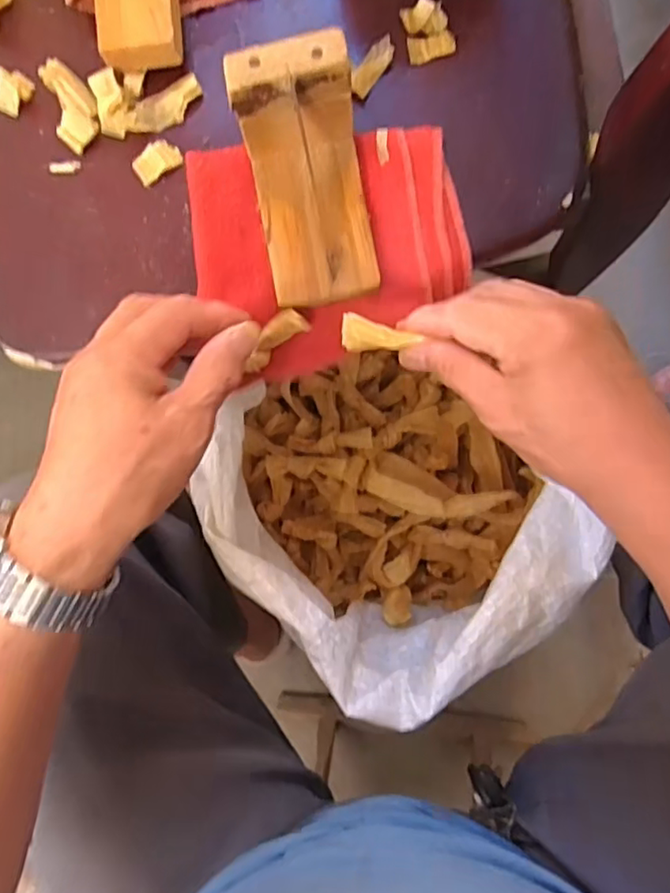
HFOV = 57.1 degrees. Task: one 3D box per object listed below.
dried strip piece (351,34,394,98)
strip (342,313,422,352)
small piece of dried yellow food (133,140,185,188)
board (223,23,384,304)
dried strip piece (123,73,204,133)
[{"bbox_3d":[0.021,-0.227,0.368,0.014,0.008,0.035,37,91,4],"label":"dried strip piece"},{"bbox_3d":[0.021,-0.055,0.311,0.036,0.008,0.017,10,87,1],"label":"strip"},{"bbox_3d":[-0.109,-0.175,0.375,0.029,0.006,0.019,-32,86,3],"label":"small piece of dried yellow food"},{"bbox_3d":[-0.014,-0.138,0.321,0.059,0.066,0.104,-10,88,4],"label":"board"},{"bbox_3d":[-0.104,-0.206,0.376,0.051,0.006,0.020,-25,87,3],"label":"dried strip piece"}]

